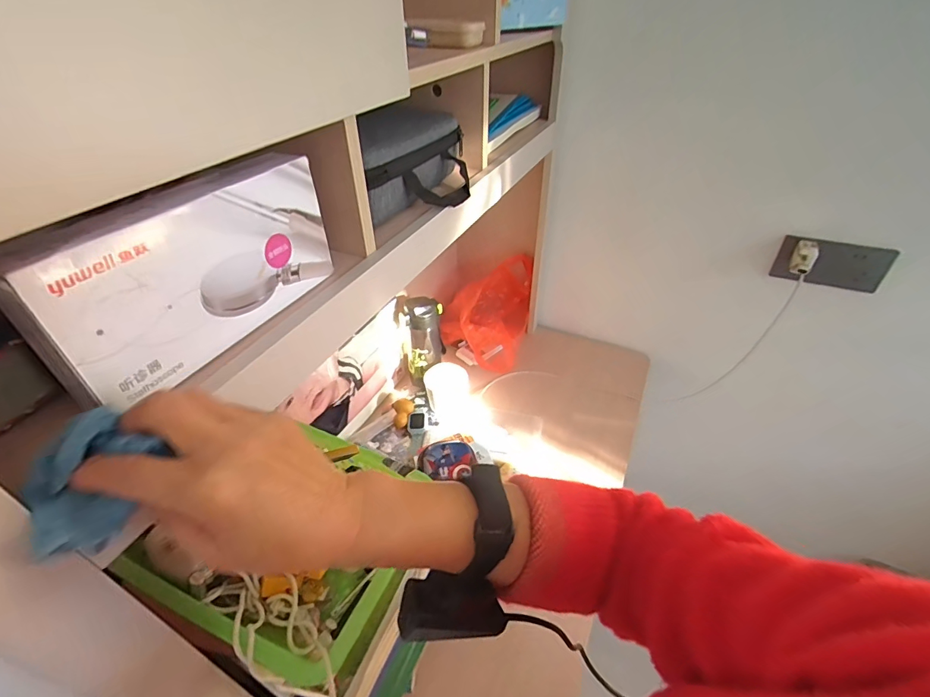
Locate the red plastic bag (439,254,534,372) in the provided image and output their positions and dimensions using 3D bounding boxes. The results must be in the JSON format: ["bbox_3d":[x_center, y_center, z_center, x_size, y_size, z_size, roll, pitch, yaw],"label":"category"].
[{"bbox_3d":[0.048,-0.089,1.078,0.197,0.176,0.222,13,41,16],"label":"red plastic bag"}]

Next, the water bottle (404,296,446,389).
[{"bbox_3d":[-0.082,-0.013,0.953,0.076,0.178,0.081,-5,40,-6],"label":"water bottle"}]

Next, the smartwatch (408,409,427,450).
[{"bbox_3d":[-0.097,0.166,0.904,0.038,0.020,0.092,-4,56,-4],"label":"smartwatch"}]

